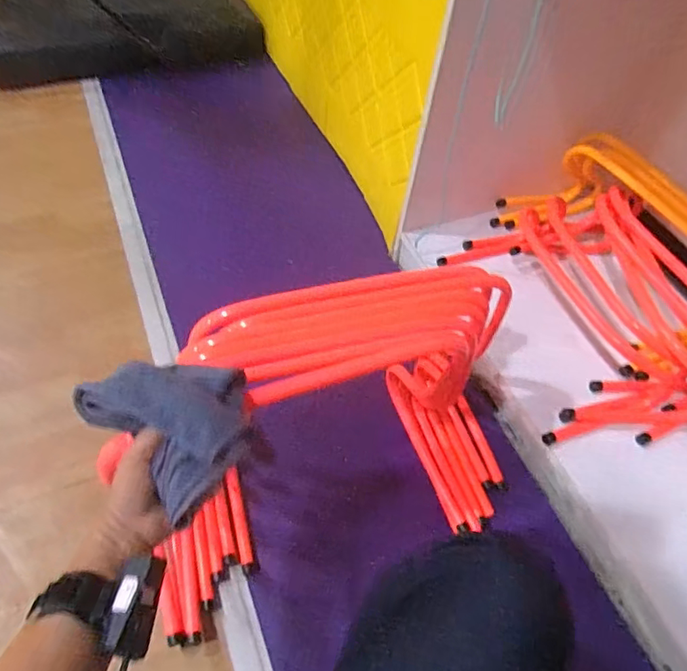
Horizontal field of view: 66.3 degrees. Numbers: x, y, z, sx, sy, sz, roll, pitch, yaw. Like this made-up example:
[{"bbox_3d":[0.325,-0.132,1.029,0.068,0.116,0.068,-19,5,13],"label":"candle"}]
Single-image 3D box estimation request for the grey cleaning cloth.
[{"bbox_3d":[-0.154,0.072,0.496,0.149,0.065,0.129,39,63,23],"label":"grey cleaning cloth"}]

